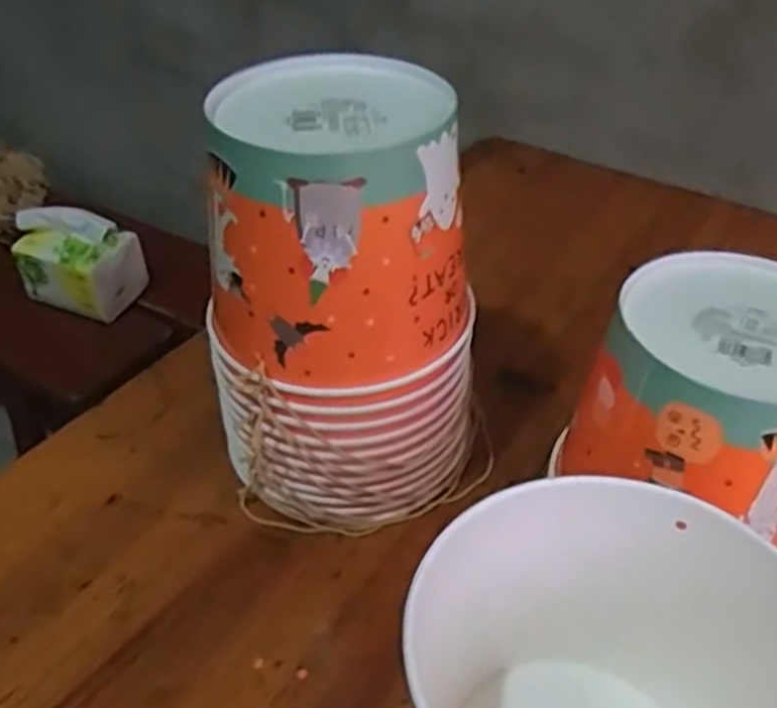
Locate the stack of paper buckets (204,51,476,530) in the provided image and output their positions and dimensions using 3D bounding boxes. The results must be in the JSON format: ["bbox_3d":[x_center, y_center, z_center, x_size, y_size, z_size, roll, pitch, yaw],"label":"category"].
[{"bbox_3d":[-0.024,-0.027,0.477,0.152,0.245,0.132,1,38,1],"label":"stack of paper buckets"}]

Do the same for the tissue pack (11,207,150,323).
[{"bbox_3d":[-0.394,-0.119,1.008,0.138,0.122,0.090,15,41,16],"label":"tissue pack"}]

